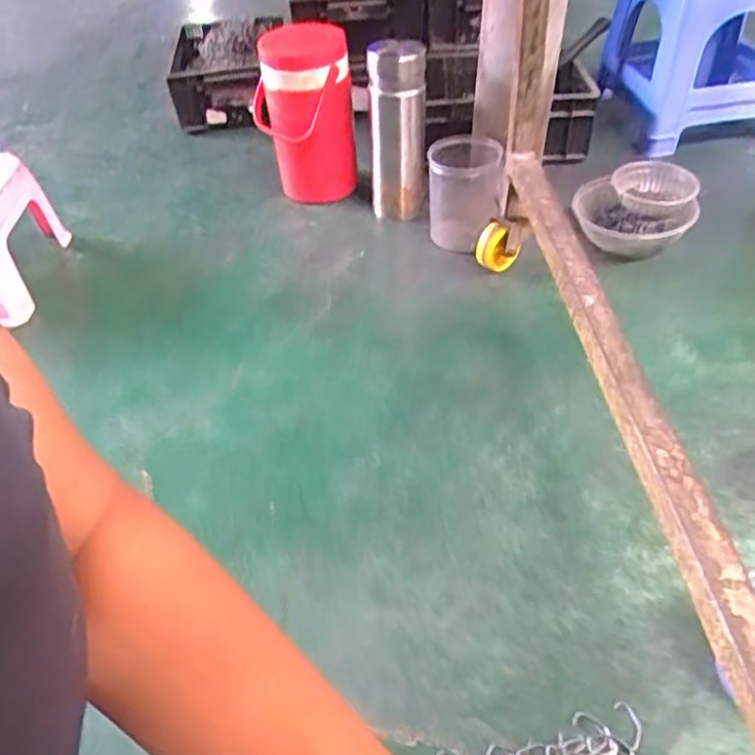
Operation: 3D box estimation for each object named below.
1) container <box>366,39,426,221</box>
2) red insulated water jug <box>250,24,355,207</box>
[{"bbox_3d":[0.030,-0.360,1.038,0.085,0.259,0.092,-3,43,3],"label":"container"},{"bbox_3d":[-0.107,-0.404,1.100,0.132,0.253,0.132,-3,43,3],"label":"red insulated water jug"}]

